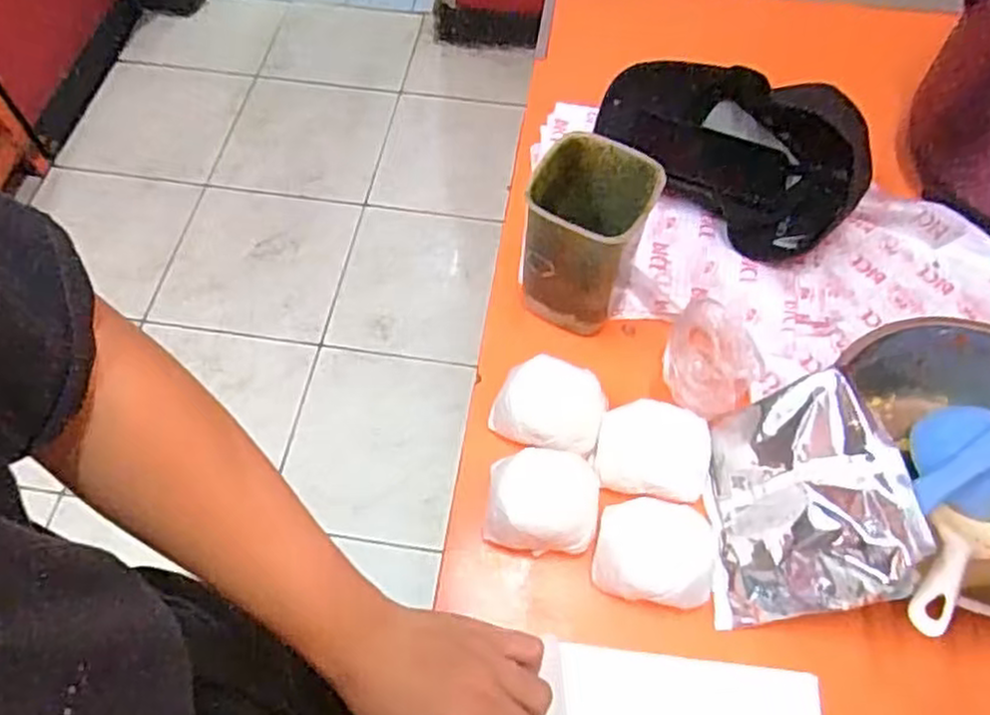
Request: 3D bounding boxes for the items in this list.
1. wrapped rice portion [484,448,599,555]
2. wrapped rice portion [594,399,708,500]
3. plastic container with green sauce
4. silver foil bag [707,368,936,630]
[{"bbox_3d":[0.037,0.113,0.578,0.081,0.049,0.070,7,61,4],"label":"wrapped rice portion"},{"bbox_3d":[0.128,0.075,0.598,0.088,0.030,0.068,7,61,4],"label":"wrapped rice portion"},{"bbox_3d":[0.077,-0.099,0.644,0.092,0.157,0.096,22,63,12],"label":"plastic container with green sauce"},{"bbox_3d":[0.220,0.101,0.547,0.147,0.029,0.159,-26,53,33],"label":"silver foil bag"}]

